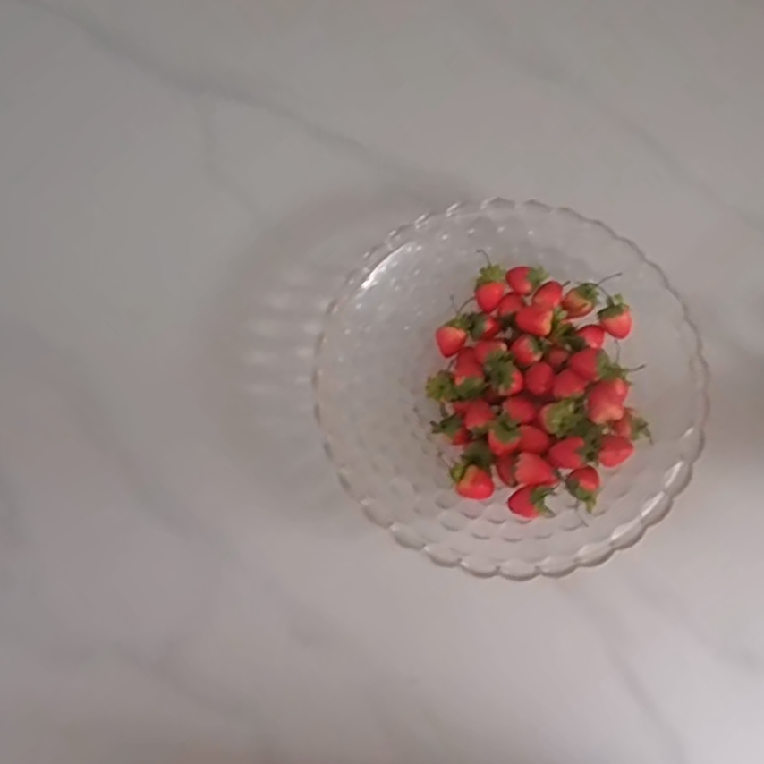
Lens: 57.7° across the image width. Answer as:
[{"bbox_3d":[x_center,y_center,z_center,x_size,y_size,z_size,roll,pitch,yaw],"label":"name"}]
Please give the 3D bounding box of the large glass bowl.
[{"bbox_3d":[0.115,0.003,0.658,0.332,0.075,0.329,0,76,2],"label":"large glass bowl"}]

